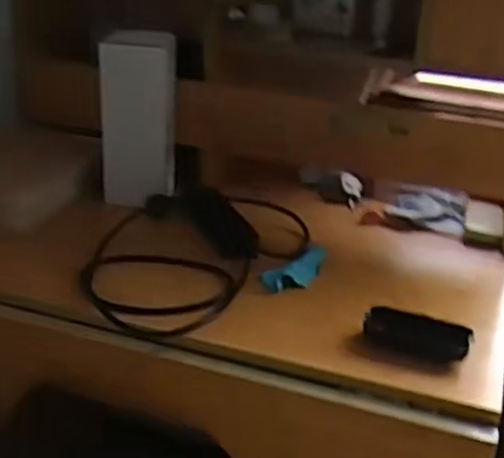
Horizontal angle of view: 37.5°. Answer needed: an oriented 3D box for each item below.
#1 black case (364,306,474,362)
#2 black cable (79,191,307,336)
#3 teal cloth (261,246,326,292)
[{"bbox_3d":[0.173,0.112,0.783,0.109,0.030,0.035,14,25,21],"label":"black case"},{"bbox_3d":[-0.089,0.025,0.968,0.250,0.033,0.365,18,27,29],"label":"black cable"},{"bbox_3d":[0.061,0.051,0.927,0.048,0.019,0.120,23,30,37],"label":"teal cloth"}]

